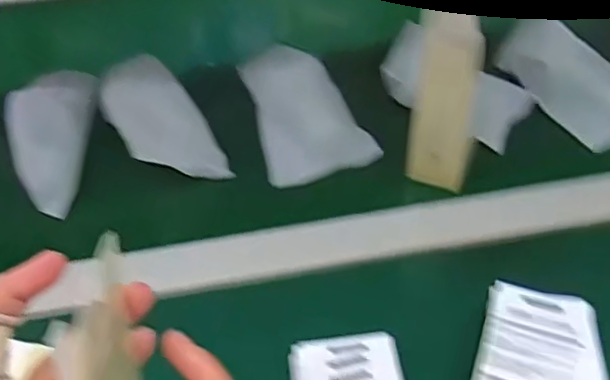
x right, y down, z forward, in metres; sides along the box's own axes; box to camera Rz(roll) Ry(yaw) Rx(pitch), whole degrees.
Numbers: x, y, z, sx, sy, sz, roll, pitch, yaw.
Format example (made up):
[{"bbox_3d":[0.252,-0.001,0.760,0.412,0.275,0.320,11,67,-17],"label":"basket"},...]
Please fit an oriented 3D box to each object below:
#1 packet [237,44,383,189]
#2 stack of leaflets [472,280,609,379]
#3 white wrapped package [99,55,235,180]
[{"bbox_3d":[0.002,-0.070,0.565,0.092,0.019,0.121,-16,81,-3],"label":"packet"},{"bbox_3d":[0.143,0.101,0.386,0.077,0.008,0.092,8,49,12],"label":"stack of leaflets"},{"bbox_3d":[-0.127,-0.058,0.545,0.070,0.052,0.132,-27,52,-18],"label":"white wrapped package"}]

